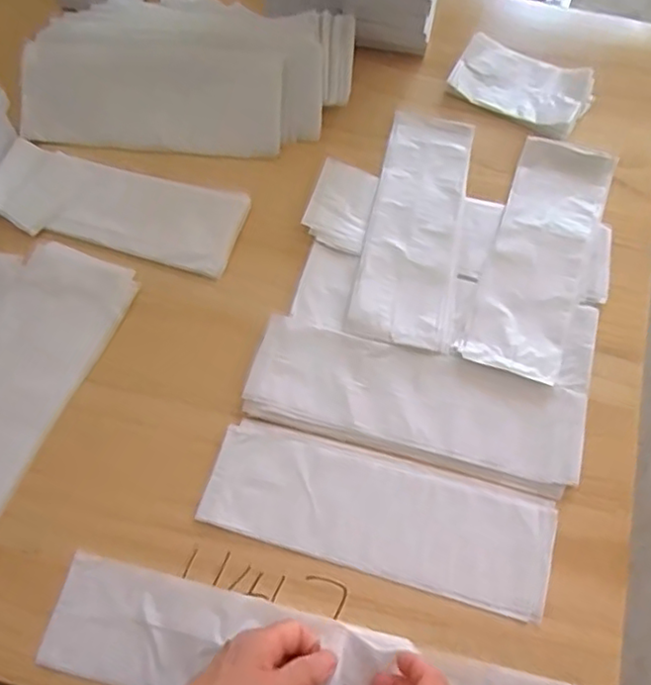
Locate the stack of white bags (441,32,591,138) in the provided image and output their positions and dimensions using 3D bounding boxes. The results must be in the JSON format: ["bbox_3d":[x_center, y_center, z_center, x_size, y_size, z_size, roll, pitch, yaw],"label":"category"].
[{"bbox_3d":[0.194,-0.256,0.643,0.132,0.014,0.078,27,70,13],"label":"stack of white bags"}]

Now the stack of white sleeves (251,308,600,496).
[{"bbox_3d":[0.072,0.049,0.520,0.262,0.016,0.090,14,68,8],"label":"stack of white sleeves"}]

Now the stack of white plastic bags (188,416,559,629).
[{"bbox_3d":[0.039,0.126,0.477,0.251,0.005,0.083,14,68,8],"label":"stack of white plastic bags"}]

